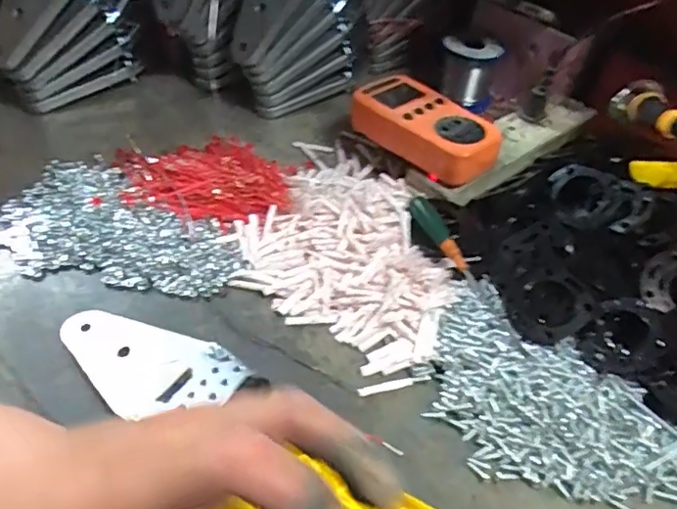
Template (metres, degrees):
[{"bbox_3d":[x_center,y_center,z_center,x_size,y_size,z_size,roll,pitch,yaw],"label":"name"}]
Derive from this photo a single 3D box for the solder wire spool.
[{"bbox_3d":[0.130,-0.187,0.572,0.056,0.063,0.063,11,46,5],"label":"solder wire spool"}]

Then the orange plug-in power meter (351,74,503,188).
[{"bbox_3d":[0.072,-0.103,0.486,0.125,0.040,0.065,37,53,26],"label":"orange plug-in power meter"}]

